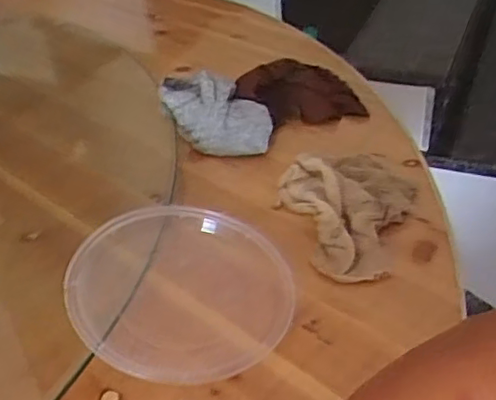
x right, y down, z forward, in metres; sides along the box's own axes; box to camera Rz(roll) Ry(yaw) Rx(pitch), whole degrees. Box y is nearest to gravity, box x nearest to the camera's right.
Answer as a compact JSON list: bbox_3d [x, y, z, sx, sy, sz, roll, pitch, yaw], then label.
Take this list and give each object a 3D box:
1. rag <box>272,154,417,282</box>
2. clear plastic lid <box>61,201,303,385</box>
[{"bbox_3d":[0.097,0.003,0.571,0.121,0.035,0.153,-18,40,-15],"label":"rag"},{"bbox_3d":[-0.053,0.068,0.498,0.166,0.016,0.163,11,43,-4],"label":"clear plastic lid"}]

